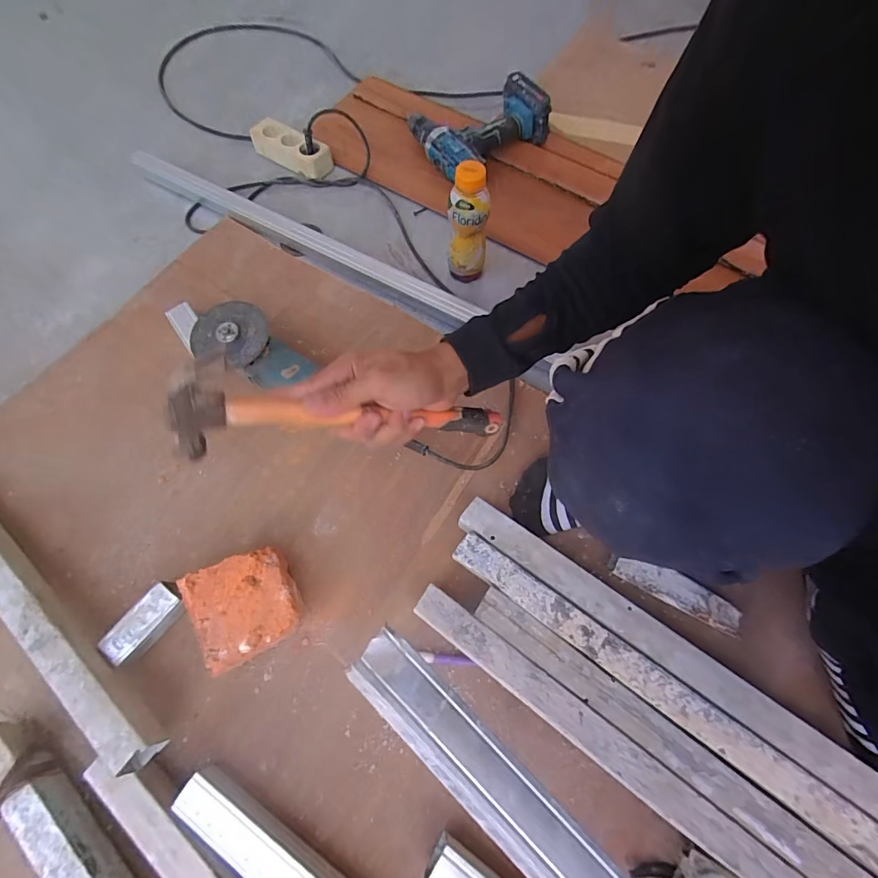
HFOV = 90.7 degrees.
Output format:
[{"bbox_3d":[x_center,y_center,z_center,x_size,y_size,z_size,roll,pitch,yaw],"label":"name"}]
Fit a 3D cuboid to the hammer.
[{"bbox_3d":[-0.067,-0.014,0.353,0.258,0.071,0.025,0,66,-23],"label":"hammer"}]

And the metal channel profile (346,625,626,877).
[{"bbox_3d":[0.060,0.239,0.258,0.297,0.018,0.041,43,74,9],"label":"metal channel profile"}]

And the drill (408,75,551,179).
[{"bbox_3d":[0.068,-0.567,0.765,0.196,0.081,0.177,-27,70,-11],"label":"drill"}]

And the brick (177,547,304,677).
[{"bbox_3d":[-0.216,0.189,0.496,0.106,0.053,0.108,-26,70,-10],"label":"brick"}]

